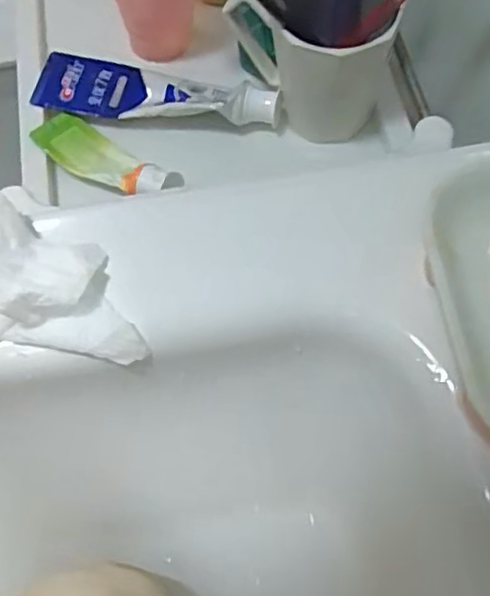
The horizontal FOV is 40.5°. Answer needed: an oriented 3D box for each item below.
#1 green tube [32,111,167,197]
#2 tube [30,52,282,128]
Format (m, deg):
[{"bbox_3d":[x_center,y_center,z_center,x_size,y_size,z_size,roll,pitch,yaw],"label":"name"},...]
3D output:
[{"bbox_3d":[-0.108,-0.106,0.503,0.116,0.022,0.042,31,68,15],"label":"green tube"},{"bbox_3d":[-0.069,-0.165,0.526,0.192,0.029,0.053,6,64,5],"label":"tube"}]

